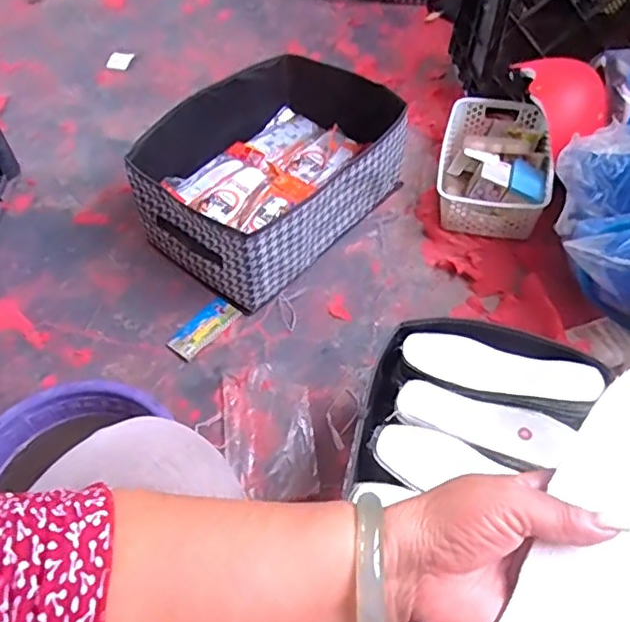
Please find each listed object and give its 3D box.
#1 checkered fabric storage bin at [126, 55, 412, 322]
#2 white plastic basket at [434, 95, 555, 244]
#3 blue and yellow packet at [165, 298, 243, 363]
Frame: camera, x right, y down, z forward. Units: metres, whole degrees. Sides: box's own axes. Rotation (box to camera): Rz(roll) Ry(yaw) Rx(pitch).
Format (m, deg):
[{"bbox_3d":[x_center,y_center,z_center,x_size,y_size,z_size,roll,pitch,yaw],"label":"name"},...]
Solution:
[{"bbox_3d":[-0.066,-0.255,1.093,0.326,0.183,0.470,32,61,23],"label":"checkered fabric storage bin"},{"bbox_3d":[0.341,-0.284,1.151,0.197,0.089,0.310,9,55,11],"label":"white plastic basket"},{"bbox_3d":[-0.184,0.029,1.001,0.059,0.006,0.124,34,63,25],"label":"blue and yellow packet"}]

